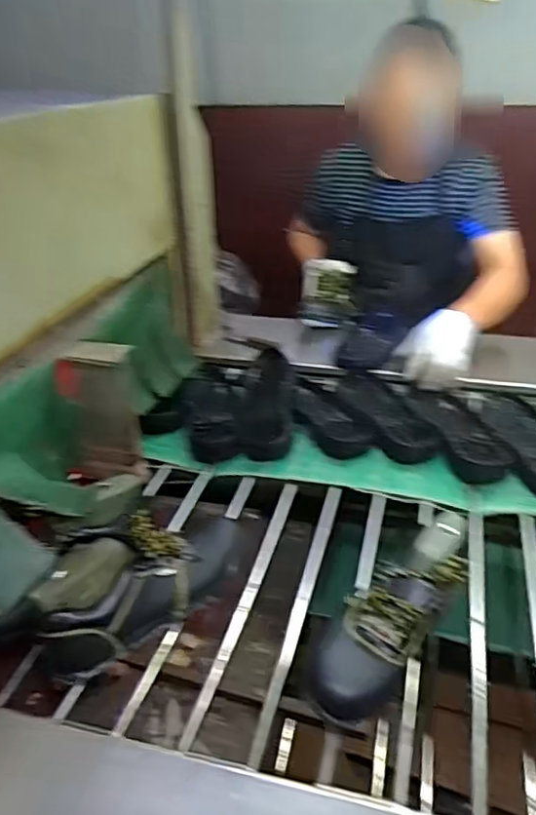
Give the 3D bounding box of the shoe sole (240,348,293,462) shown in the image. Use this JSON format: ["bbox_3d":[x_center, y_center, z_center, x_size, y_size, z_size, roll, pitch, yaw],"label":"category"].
[{"bbox_3d":[-0.002,-0.013,1.088,0.090,0.068,0.248,1,32,3],"label":"shoe sole"}]

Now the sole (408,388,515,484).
[{"bbox_3d":[0.314,0.034,1.044,0.105,0.036,0.260,-5,32,-6],"label":"sole"}]

